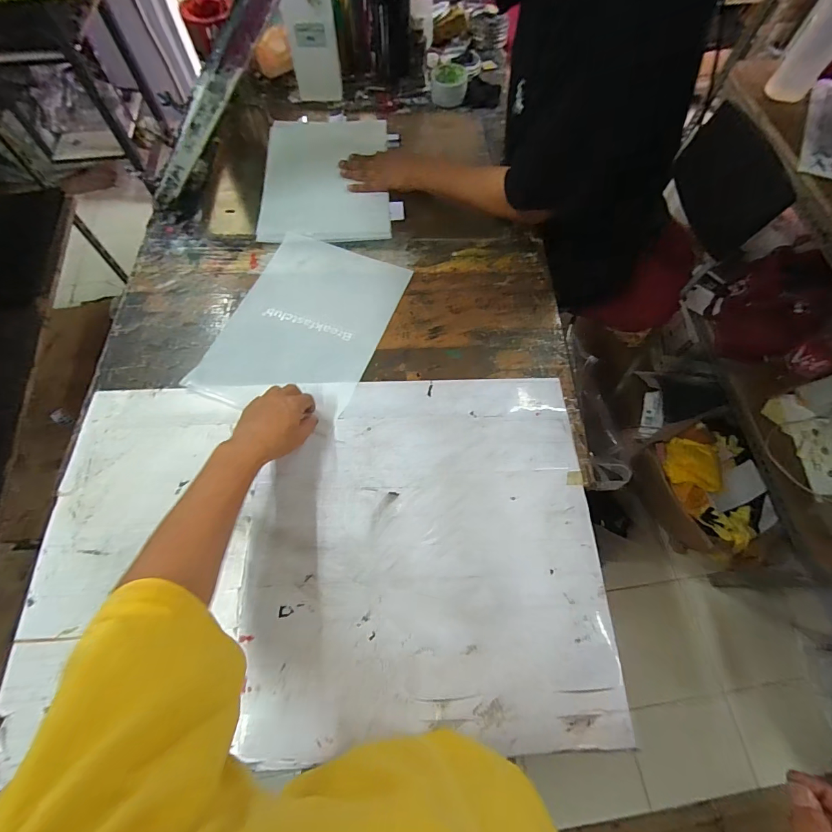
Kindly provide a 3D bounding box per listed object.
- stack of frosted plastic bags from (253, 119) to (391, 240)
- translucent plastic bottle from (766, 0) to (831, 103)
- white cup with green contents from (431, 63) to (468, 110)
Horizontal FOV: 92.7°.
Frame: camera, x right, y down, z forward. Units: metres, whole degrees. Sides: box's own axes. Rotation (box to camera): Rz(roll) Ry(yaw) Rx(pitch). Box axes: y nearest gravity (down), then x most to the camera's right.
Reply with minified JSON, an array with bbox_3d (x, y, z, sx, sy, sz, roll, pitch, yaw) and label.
[{"bbox_3d":[-0.182,-0.492,0.810,0.246,0.019,0.346,-3,64,-3],"label":"stack of frosted plastic bags"},{"bbox_3d":[0.918,-0.858,0.889,0.095,0.244,0.075,36,70,15],"label":"translucent plastic bottle"},{"bbox_3d":[0.078,-0.776,0.932,0.081,0.049,0.092,6,65,2],"label":"white cup with green contents"}]

